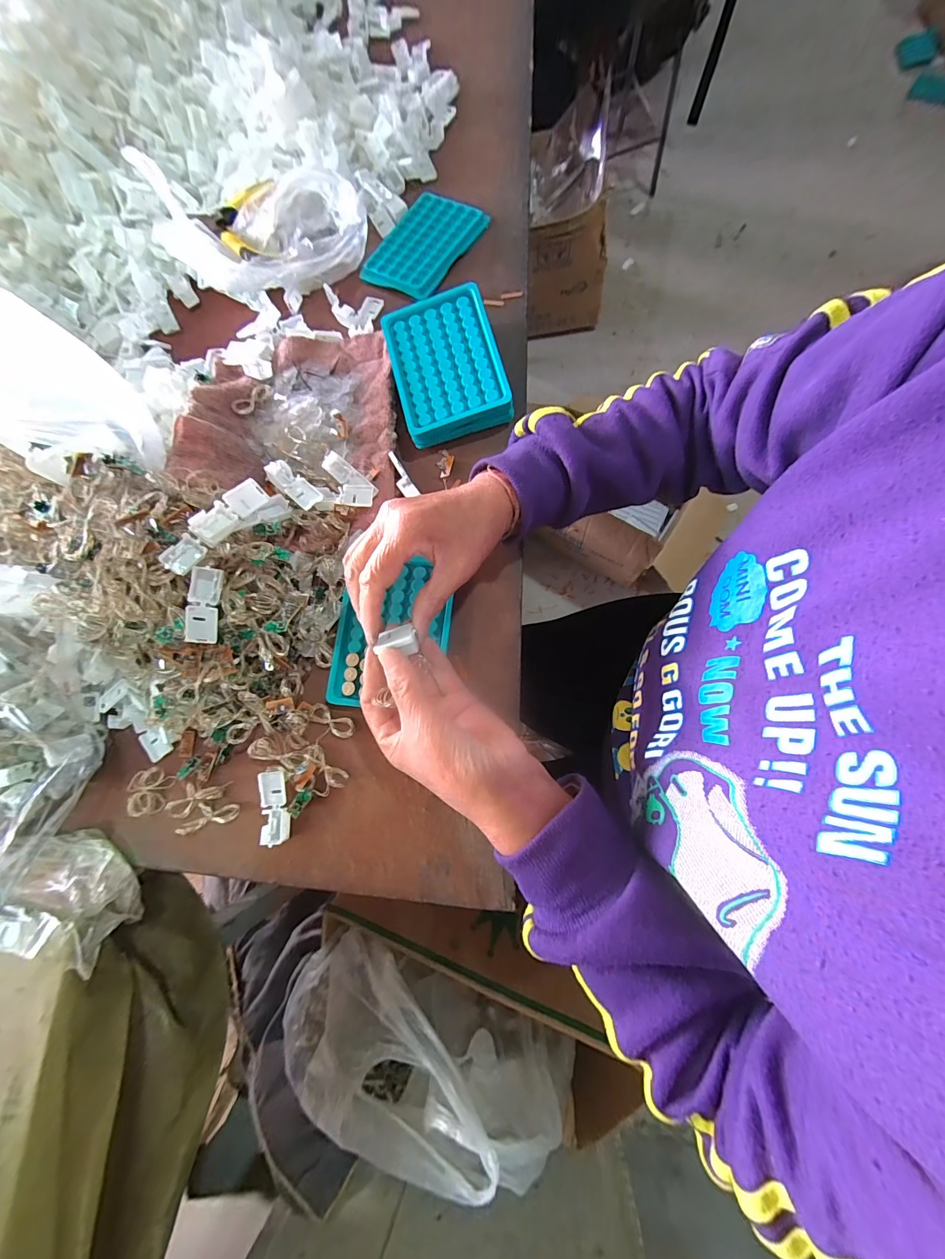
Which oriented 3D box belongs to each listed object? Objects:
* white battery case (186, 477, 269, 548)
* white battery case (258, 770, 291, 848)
[{"bbox_3d":[-0.176,-0.086,0.290,0.021,0.010,0.057,50,63,-27],"label":"white battery case"},{"bbox_3d":[-0.159,0.142,0.321,0.022,0.009,0.054,-8,76,6],"label":"white battery case"}]

